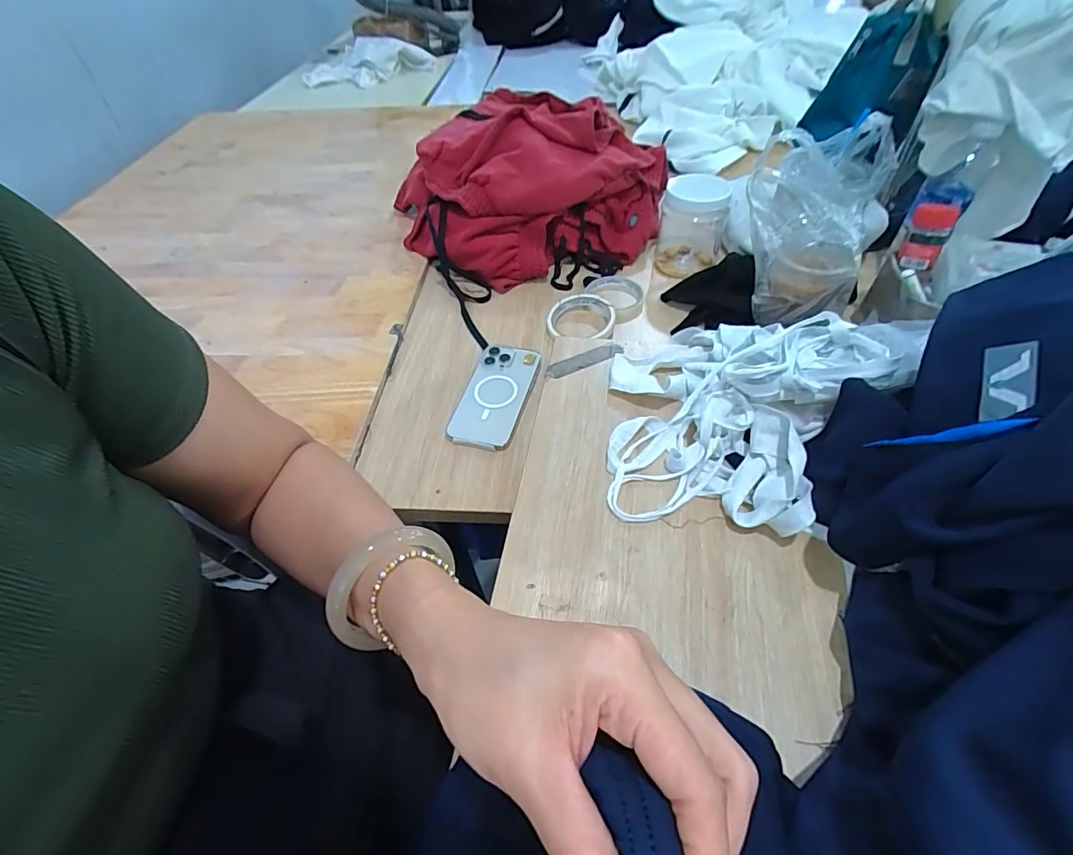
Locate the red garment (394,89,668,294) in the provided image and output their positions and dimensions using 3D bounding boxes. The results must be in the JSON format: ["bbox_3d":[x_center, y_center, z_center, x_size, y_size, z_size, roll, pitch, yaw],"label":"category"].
[{"bbox_3d":[-0.023,-0.405,0.810,0.380,0.168,0.376,-28,54,-18],"label":"red garment"}]

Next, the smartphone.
[{"bbox_3d":[-0.051,-0.042,0.607,0.082,0.015,0.159,10,52,12],"label":"smartphone"}]

